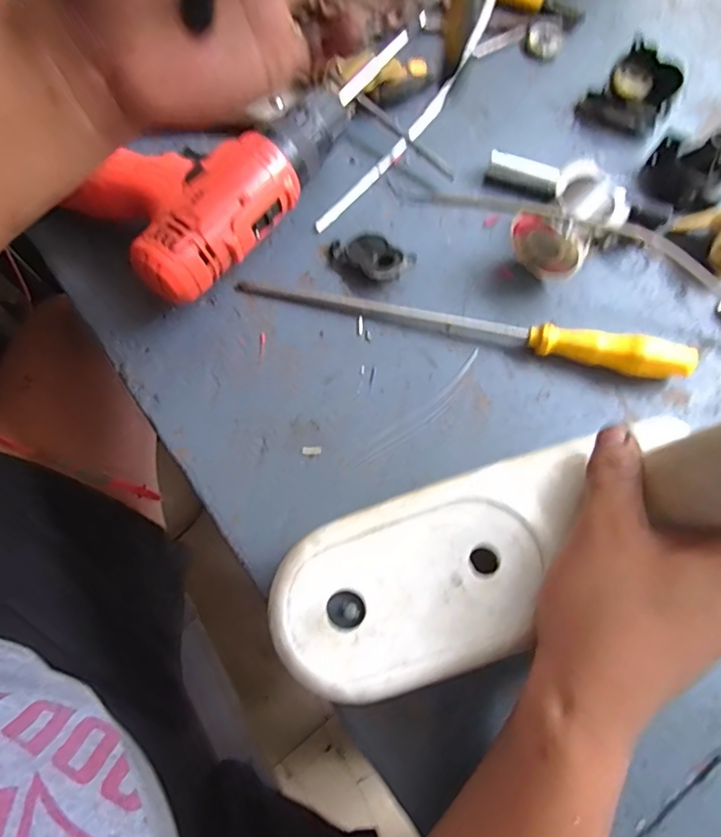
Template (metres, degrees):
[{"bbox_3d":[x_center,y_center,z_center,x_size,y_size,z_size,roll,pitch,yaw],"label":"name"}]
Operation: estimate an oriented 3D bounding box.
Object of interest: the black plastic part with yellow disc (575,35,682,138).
[{"bbox_3d":[0.206,-0.249,0.400,0.059,0.048,0.025,25,74,7],"label":"black plastic part with yellow disc"}]

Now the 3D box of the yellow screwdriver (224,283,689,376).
[{"bbox_3d":[0.067,-0.062,0.348,0.296,0.026,0.023,11,73,2],"label":"yellow screwdriver"}]

